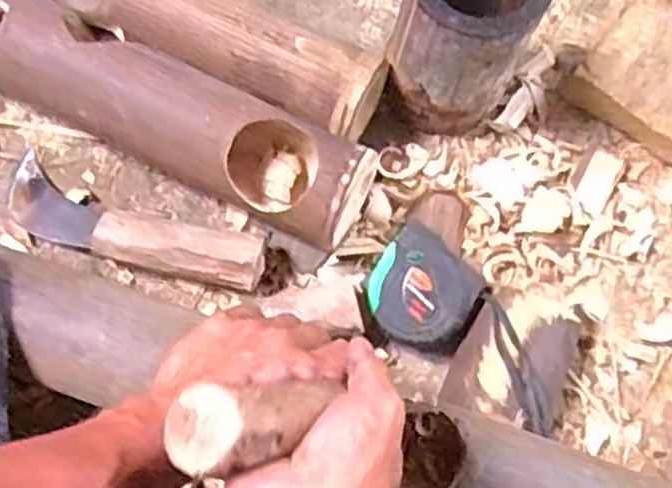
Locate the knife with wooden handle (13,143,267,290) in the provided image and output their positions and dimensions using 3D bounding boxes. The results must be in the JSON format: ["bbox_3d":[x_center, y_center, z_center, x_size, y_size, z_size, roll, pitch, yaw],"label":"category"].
[{"bbox_3d":[-0.158,-0.011,0.601,0.216,0.041,0.053,22,74,5],"label":"knife with wooden handle"}]

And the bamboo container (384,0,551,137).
[{"bbox_3d":[0.095,-0.156,0.600,0.096,0.142,0.105,26,74,6],"label":"bamboo container"}]

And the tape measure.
[{"bbox_3d":[0.067,0.037,0.592,0.081,0.042,0.078,31,75,7],"label":"tape measure"}]

